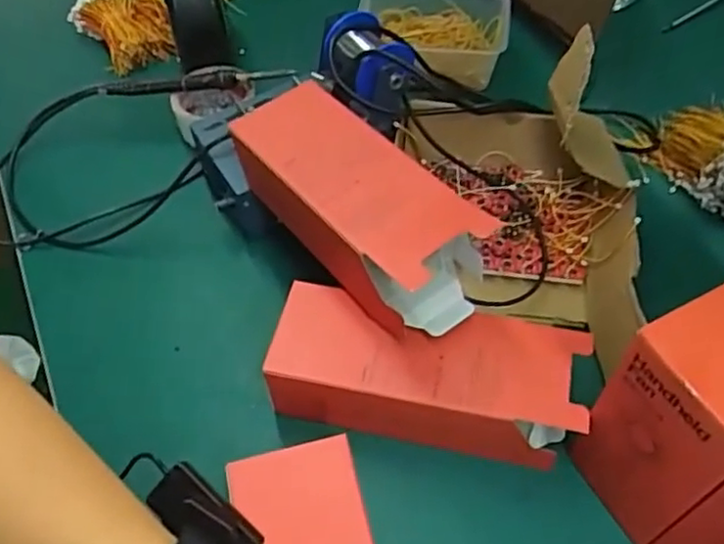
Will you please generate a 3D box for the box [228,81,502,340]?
[{"bbox_3d":[-0.010,-0.052,0.520,0.097,0.087,0.231,-37,61,-20],"label":"box"}]

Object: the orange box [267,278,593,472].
[{"bbox_3d":[0.047,0.081,0.527,0.232,0.073,0.095,9,56,10],"label":"orange box"}]

